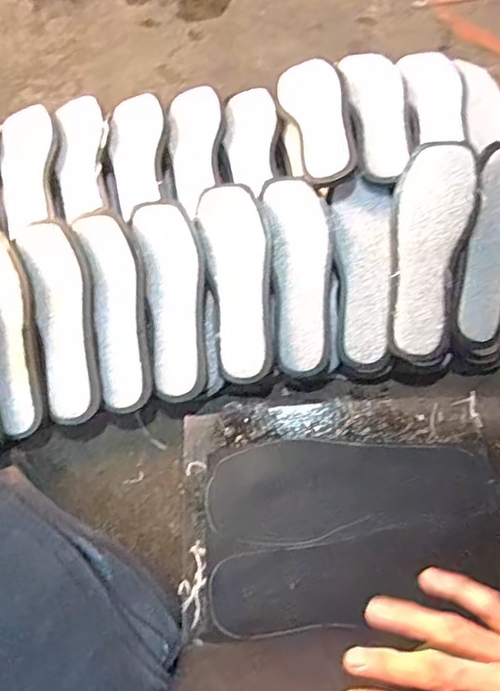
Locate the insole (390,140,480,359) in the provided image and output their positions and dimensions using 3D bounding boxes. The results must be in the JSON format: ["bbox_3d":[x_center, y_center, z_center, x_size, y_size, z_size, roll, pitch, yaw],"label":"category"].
[{"bbox_3d":[0.198,-0.107,0.590,0.078,0.022,0.234,8,89,4],"label":"insole"}]

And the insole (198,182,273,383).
[{"bbox_3d":[-0.012,-0.079,0.604,0.071,0.030,0.228,-9,69,-3],"label":"insole"}]

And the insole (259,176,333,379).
[{"bbox_3d":[0.060,-0.082,0.610,0.072,0.011,0.229,-7,82,8],"label":"insole"}]

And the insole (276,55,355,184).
[{"bbox_3d":[0.084,-0.289,0.664,0.074,0.010,0.217,-22,57,17],"label":"insole"}]

